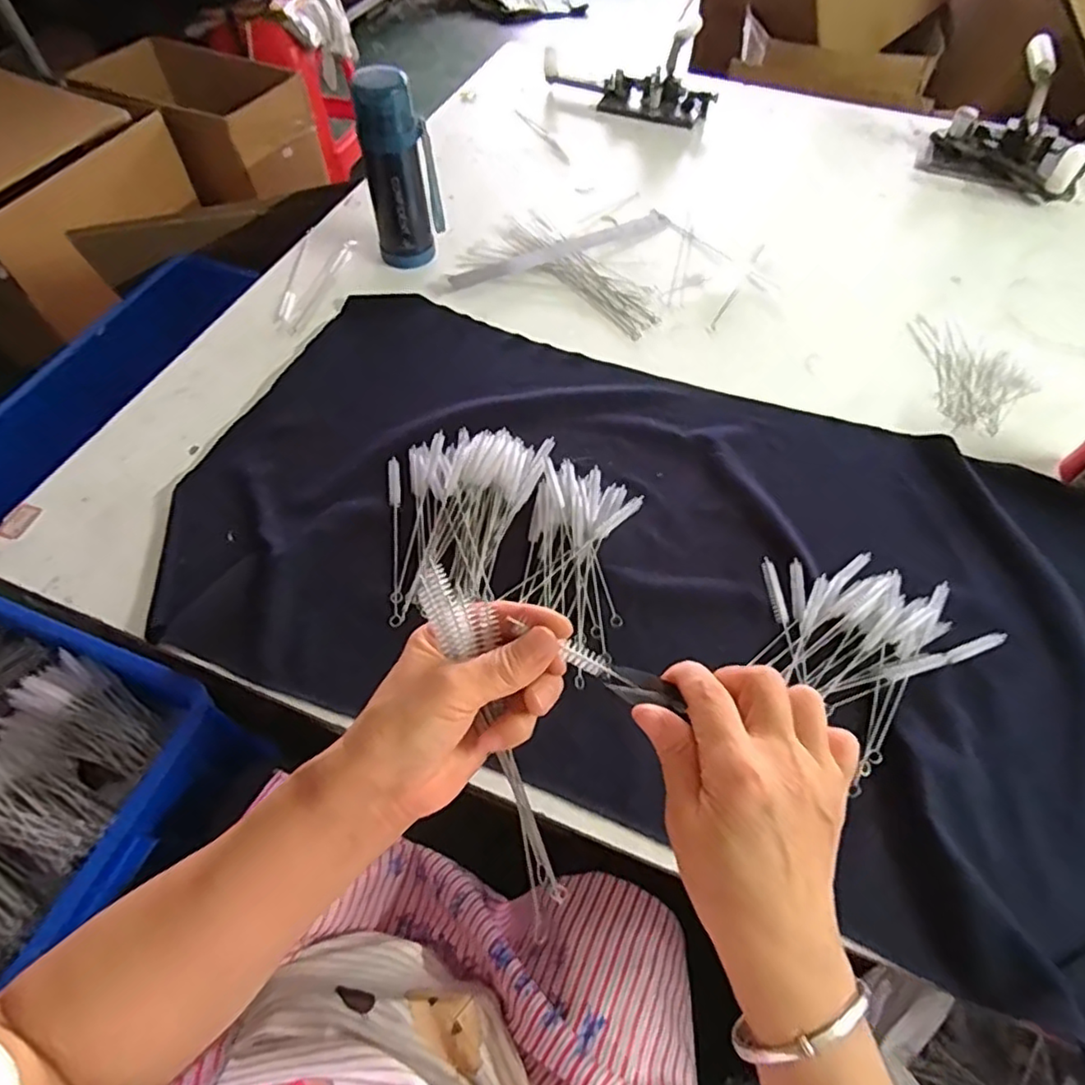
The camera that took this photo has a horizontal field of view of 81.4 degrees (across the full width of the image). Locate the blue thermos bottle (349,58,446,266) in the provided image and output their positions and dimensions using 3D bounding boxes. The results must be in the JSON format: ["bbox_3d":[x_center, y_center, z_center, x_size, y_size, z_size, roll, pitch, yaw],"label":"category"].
[{"bbox_3d":[-0.164,-0.427,0.735,0.083,0.200,0.056,-11,59,-8],"label":"blue thermos bottle"}]

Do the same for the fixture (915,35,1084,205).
[{"bbox_3d":[0.697,-0.599,0.905,0.212,0.114,0.197,35,64,19],"label":"fixture"}]

